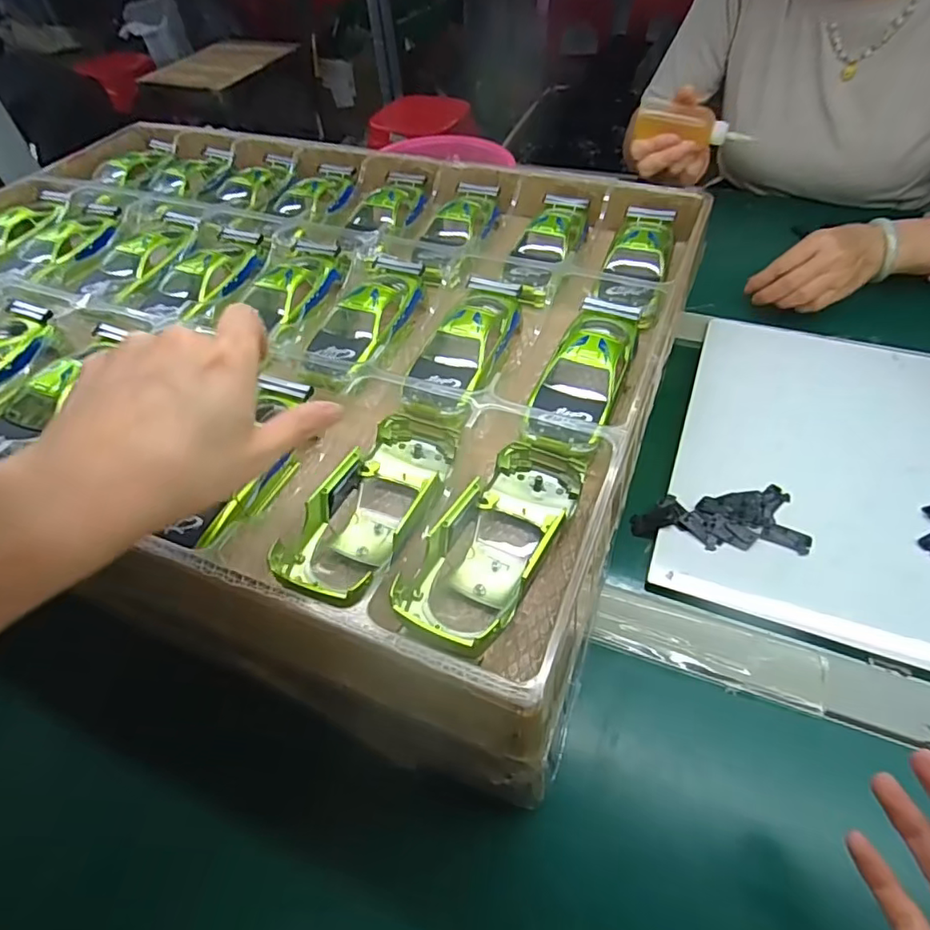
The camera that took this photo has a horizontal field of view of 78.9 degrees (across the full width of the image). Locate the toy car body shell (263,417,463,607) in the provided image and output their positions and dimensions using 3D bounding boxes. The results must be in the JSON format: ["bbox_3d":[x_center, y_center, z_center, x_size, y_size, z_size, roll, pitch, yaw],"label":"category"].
[{"bbox_3d":[-0.045,0.024,0.311,0.066,0.039,0.138,17,54,17],"label":"toy car body shell"}]

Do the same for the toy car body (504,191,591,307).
[{"bbox_3d":[0.071,-0.189,0.479,0.049,0.026,0.144,15,54,16],"label":"toy car body"}]

